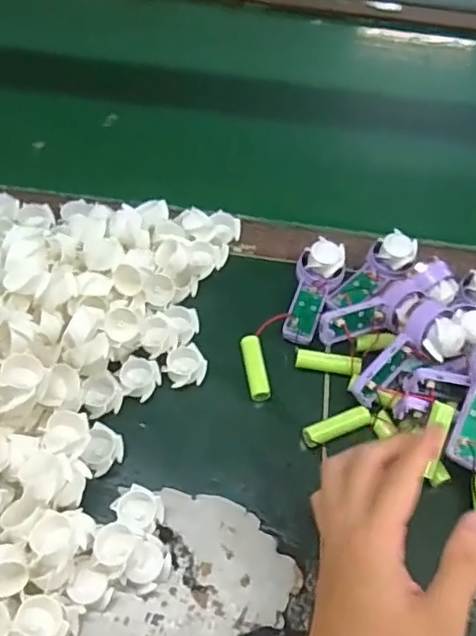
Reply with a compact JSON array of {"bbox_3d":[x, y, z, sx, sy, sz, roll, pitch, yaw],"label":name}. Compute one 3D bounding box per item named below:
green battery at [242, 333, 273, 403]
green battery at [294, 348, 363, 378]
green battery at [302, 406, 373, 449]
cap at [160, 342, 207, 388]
[{"bbox_3d":[0.014,0.038,0.459,0.016,0.011,0.053,-5,56,-9],"label":"green battery"},{"bbox_3d":[0.069,0.035,0.462,0.049,0.018,0.015,12,55,3],"label":"green battery"},{"bbox_3d":[0.071,0.079,0.434,0.049,0.017,0.016,-17,59,-16],"label":"green battery"},{"bbox_3d":[-0.040,0.038,0.452,0.029,0.017,0.029,2,55,-4],"label":"cap"}]

